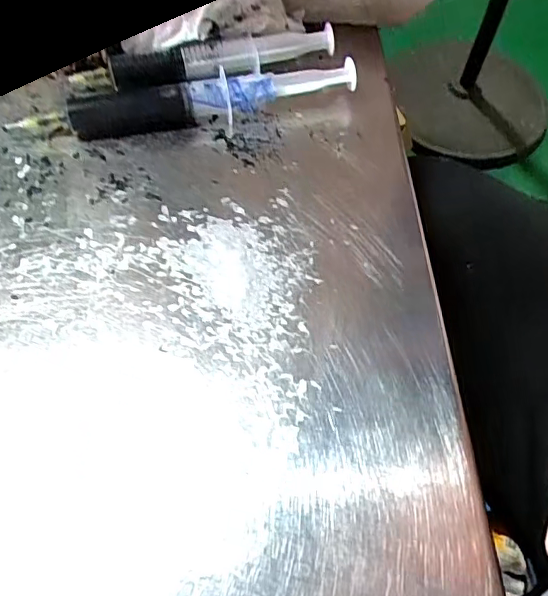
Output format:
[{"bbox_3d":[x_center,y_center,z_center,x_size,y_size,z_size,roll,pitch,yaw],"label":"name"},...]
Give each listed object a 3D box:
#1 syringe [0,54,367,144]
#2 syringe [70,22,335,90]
[{"bbox_3d":[-0.042,-0.102,0.284,0.167,0.021,0.025,-13,61,-9],"label":"syringe"},{"bbox_3d":[-0.033,-0.125,0.295,0.134,0.019,0.018,-18,62,-12],"label":"syringe"}]

